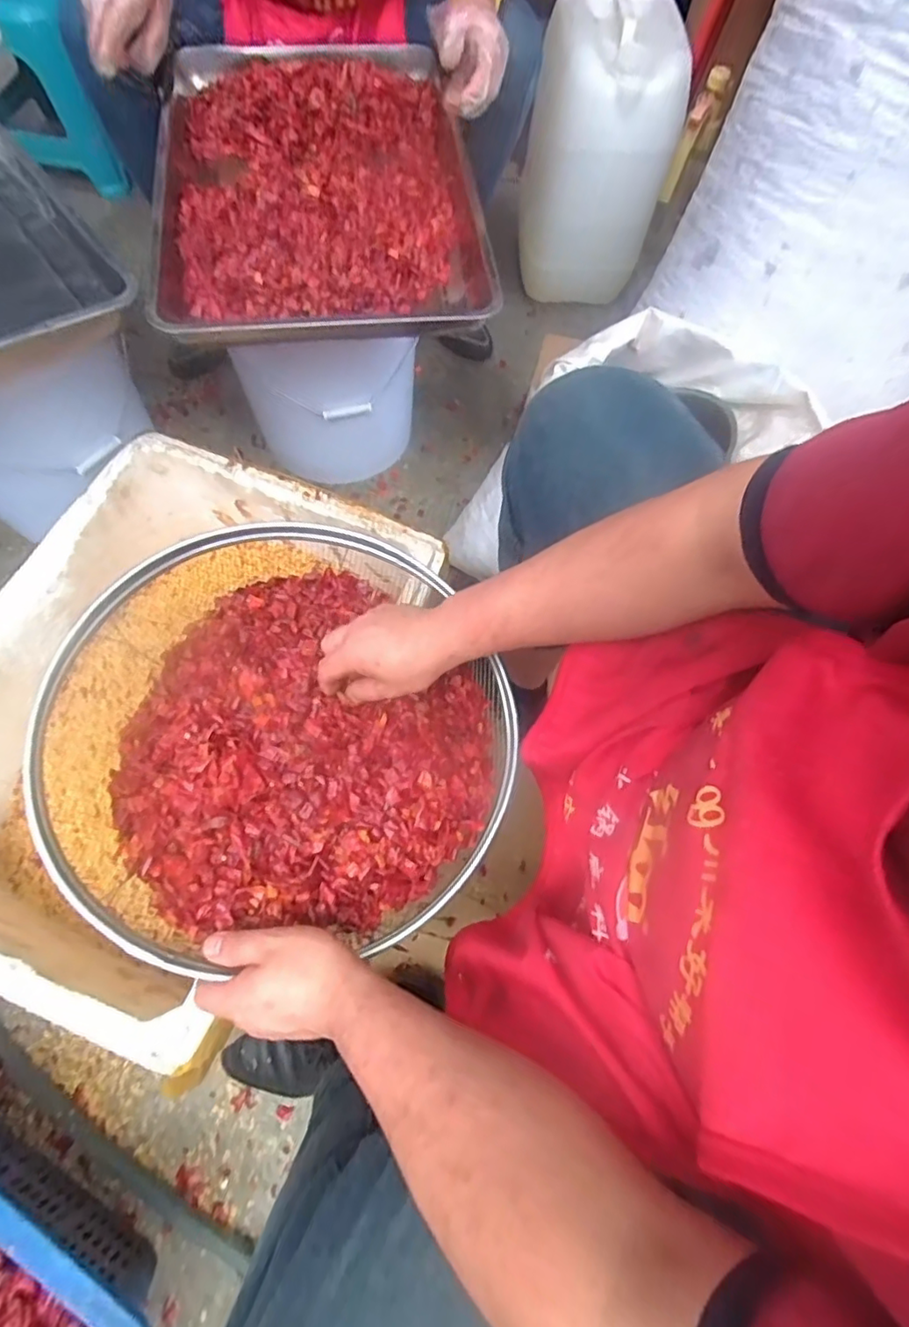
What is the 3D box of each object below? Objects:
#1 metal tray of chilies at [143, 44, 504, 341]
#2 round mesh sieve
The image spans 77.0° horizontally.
[{"bbox_3d":[-0.174,-0.617,0.736,0.398,0.070,0.554,-5,67,-5],"label":"metal tray of chilies"},{"bbox_3d":[-0.141,0.048,0.501,0.379,0.109,0.358,1,67,-3],"label":"round mesh sieve"}]

